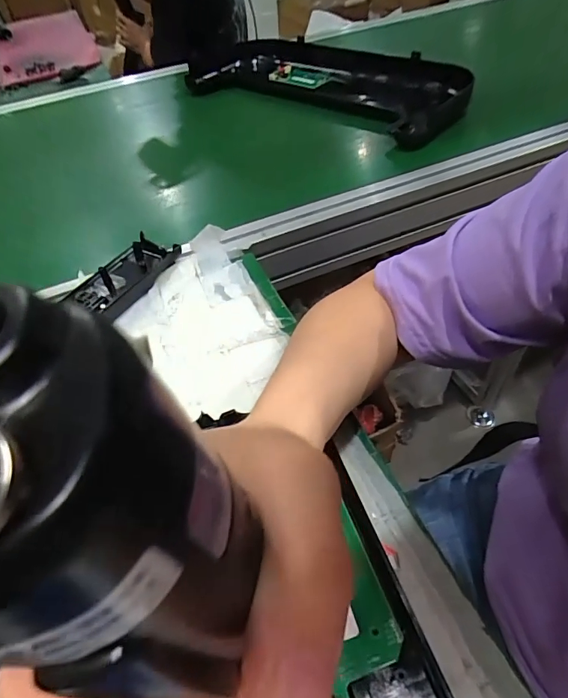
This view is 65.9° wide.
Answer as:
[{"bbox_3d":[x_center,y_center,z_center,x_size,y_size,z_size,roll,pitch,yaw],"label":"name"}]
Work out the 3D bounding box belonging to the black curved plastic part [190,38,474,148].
[{"bbox_3d":[0.069,-0.445,0.733,0.496,0.064,0.193,32,58,29],"label":"black curved plastic part"}]

